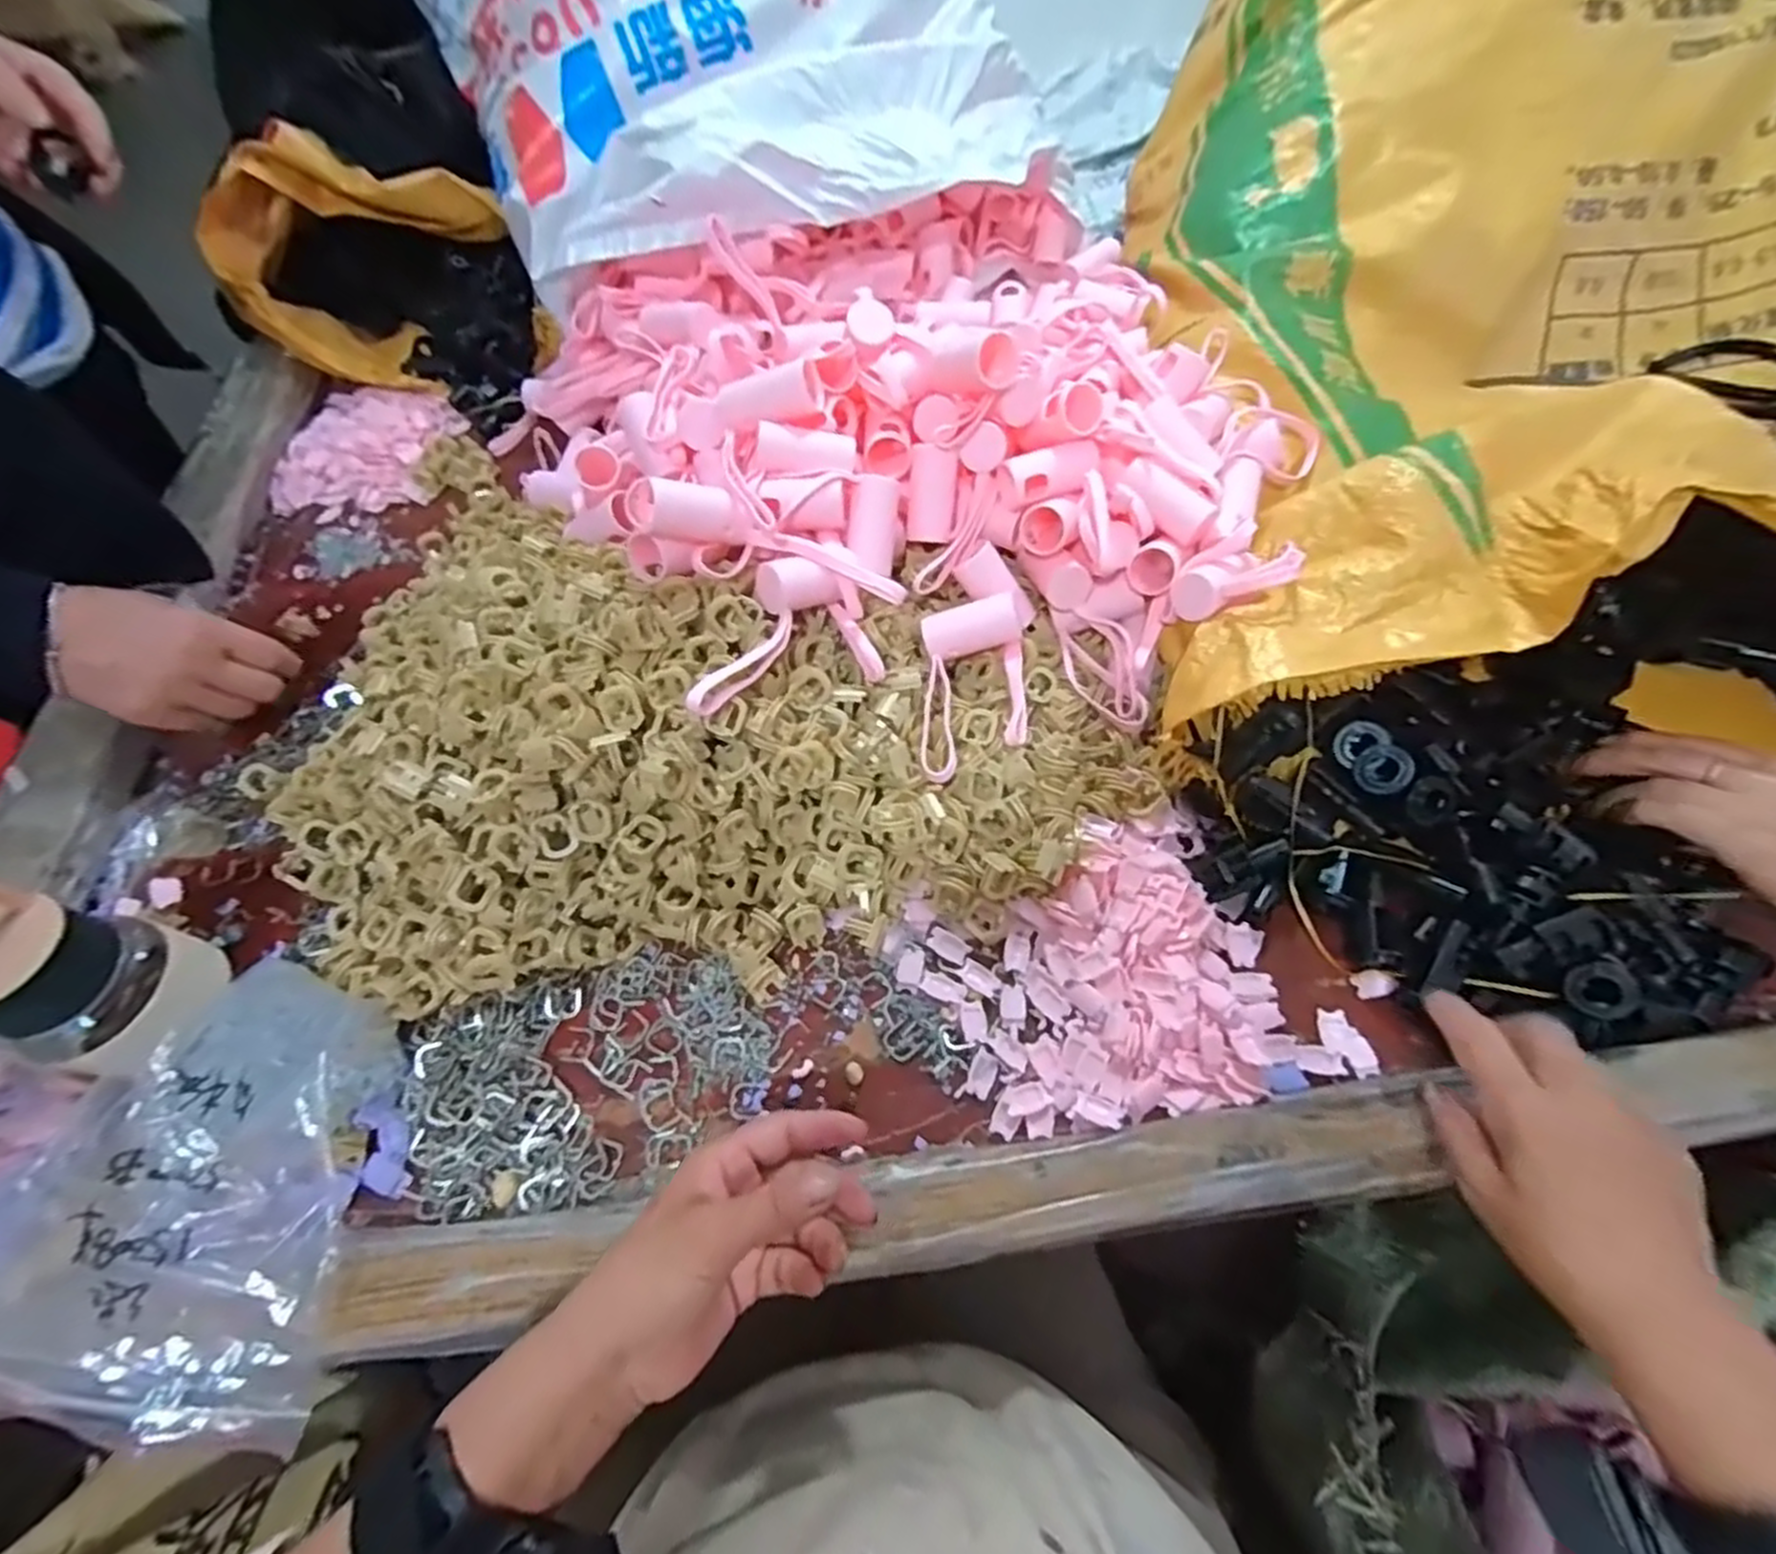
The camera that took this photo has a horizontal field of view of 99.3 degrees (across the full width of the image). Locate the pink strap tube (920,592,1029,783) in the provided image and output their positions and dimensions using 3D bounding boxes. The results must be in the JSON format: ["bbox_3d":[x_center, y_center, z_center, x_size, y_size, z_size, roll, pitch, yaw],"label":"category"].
[{"bbox_3d":[0.055,-0.059,0.473,0.066,0.027,0.131,0,61,4],"label":"pink strap tube"}]

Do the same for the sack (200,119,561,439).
[{"bbox_3d":[-0.478,-0.476,0.718,0.326,0.151,0.184,18,64,13],"label":"sack"}]

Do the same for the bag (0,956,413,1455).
[{"bbox_3d":[-0.403,0.181,0.341,0.281,0.108,0.207,-3,61,2],"label":"bag"}]

